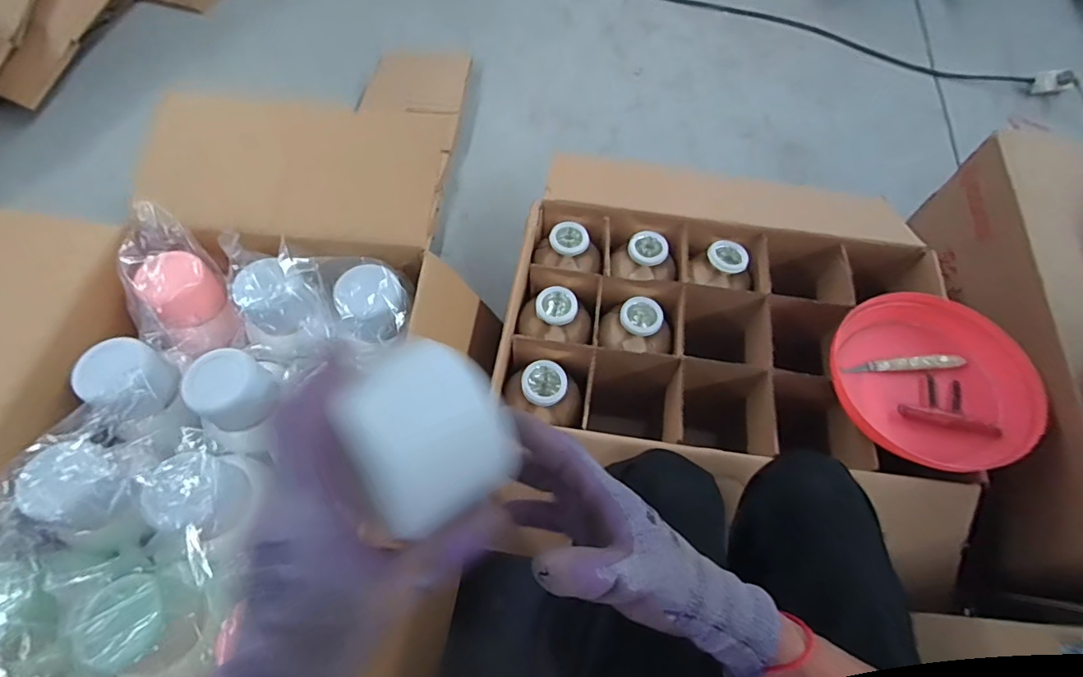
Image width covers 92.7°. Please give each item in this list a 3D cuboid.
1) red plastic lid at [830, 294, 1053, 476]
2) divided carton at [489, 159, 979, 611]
[{"bbox_3d":[0.482,0.049,0.647,0.214,0.056,0.230,-28,67,-16],"label":"red plastic lid"},{"bbox_3d":[0.265,0.044,0.779,0.632,0.234,0.410,12,63,4],"label":"divided carton"}]

